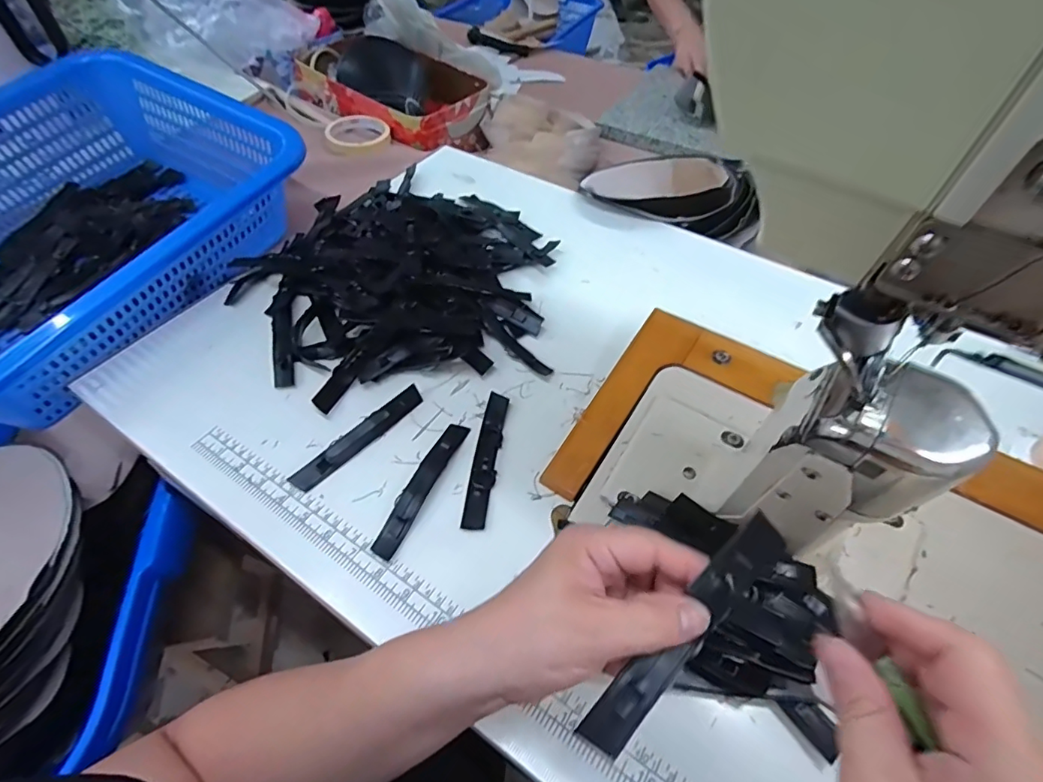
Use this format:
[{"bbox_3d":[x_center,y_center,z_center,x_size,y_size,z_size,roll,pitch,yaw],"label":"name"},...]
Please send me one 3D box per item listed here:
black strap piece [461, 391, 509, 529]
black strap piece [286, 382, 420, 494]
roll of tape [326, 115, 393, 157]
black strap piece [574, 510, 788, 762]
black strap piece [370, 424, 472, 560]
[{"bbox_3d":[-0.028,0.055,0.421,0.020,0.010,0.121,7,52,5],"label":"black strap piece"},{"bbox_3d":[-0.134,0.036,0.429,0.018,0.012,0.123,36,60,24],"label":"black strap piece"},{"bbox_3d":[-0.253,-0.397,0.802,0.094,0.020,0.094,0,52,0],"label":"roll of tape"},{"bbox_3d":[0.072,0.105,0.226,0.018,0.019,0.118,39,80,26],"label":"black strap piece"},{"bbox_3d":[-0.077,0.071,0.403,0.019,0.007,0.122,19,54,14],"label":"black strap piece"}]

